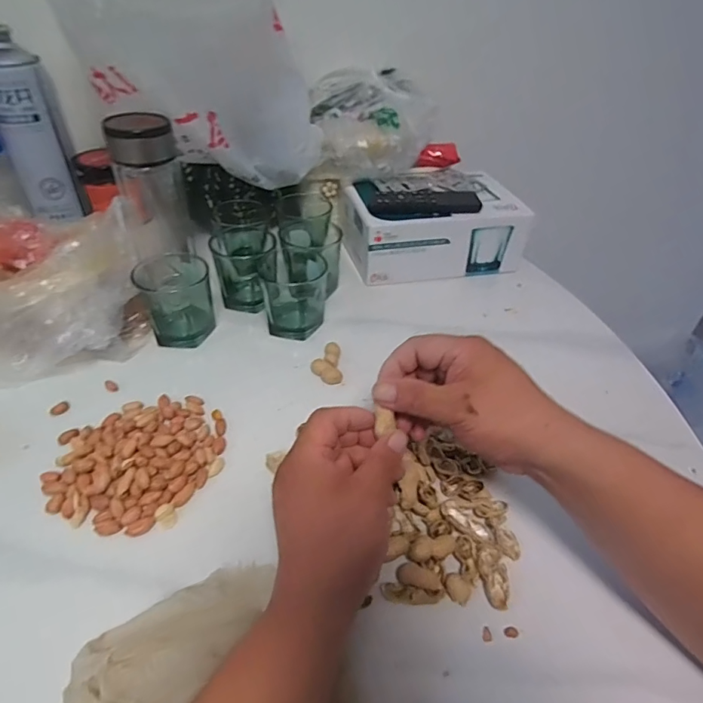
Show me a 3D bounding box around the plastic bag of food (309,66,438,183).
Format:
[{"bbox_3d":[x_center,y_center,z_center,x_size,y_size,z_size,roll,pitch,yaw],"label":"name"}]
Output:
[{"bbox_3d":[0.032,-0.330,0.671,0.171,0.100,0.182,7,41,3],"label":"plastic bag of food"}]

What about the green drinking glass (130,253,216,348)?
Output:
[{"bbox_3d":[-0.190,-0.061,0.517,0.068,0.083,0.077,-5,42,-11],"label":"green drinking glass"}]

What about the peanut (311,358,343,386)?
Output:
[{"bbox_3d":[-0.025,0.022,0.483,0.035,0.012,0.017,29,47,26],"label":"peanut"}]

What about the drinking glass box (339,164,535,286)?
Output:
[{"bbox_3d":[0.111,-0.180,0.662,0.221,0.106,0.137,-8,42,-13],"label":"drinking glass box"}]

